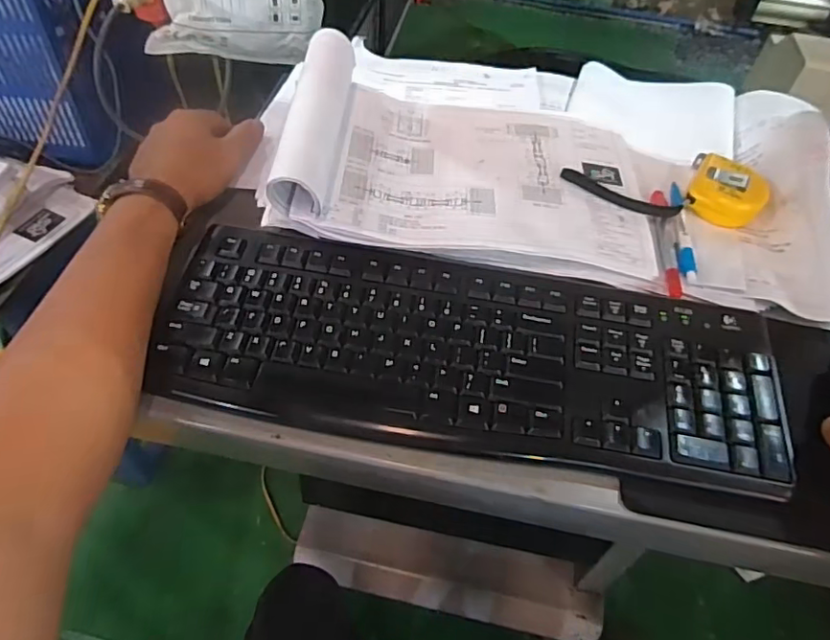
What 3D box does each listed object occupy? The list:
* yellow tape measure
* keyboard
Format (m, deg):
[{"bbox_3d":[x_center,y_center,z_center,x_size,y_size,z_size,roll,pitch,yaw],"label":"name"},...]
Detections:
[{"bbox_3d":[0.283,-0.121,0.509,0.063,0.029,0.074,24,55,13],"label":"yellow tape measure"},{"bbox_3d":[0.036,0.019,0.405,0.426,0.029,0.147,10,53,3],"label":"keyboard"}]

